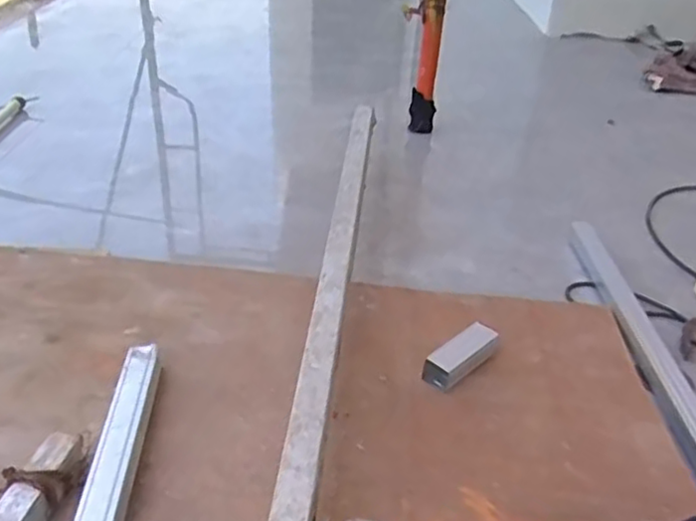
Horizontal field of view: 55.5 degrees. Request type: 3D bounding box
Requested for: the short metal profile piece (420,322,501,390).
[{"bbox_3d":[0.147,0.118,0.851,0.116,0.030,0.039,-24,40,-38],"label":"short metal profile piece"}]

